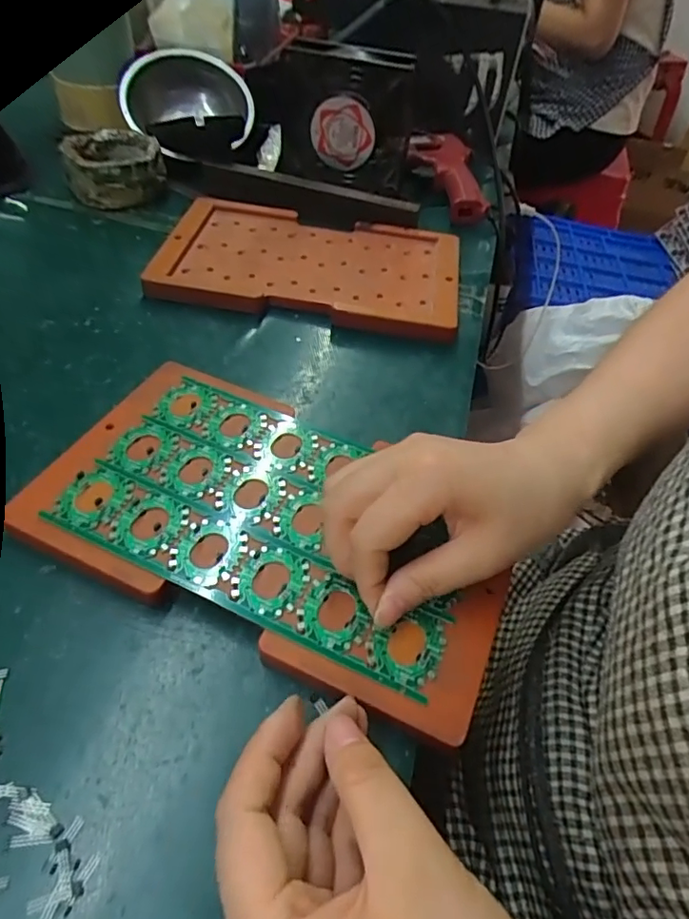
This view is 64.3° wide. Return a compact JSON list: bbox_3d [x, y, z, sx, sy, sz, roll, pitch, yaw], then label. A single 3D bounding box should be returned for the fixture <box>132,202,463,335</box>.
[{"bbox_3d":[-0.024,-0.163,0.450,0.235,0.021,0.136,10,48,2],"label":"fixture"}]

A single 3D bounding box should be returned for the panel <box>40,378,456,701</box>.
[{"bbox_3d":[-0.034,0.024,0.285,0.198,0.004,0.118,22,51,12],"label":"panel"}]

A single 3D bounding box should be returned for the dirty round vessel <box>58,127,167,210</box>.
[{"bbox_3d":[-0.212,-0.272,0.510,0.084,0.042,0.084,-8,50,-15],"label":"dirty round vessel"}]

